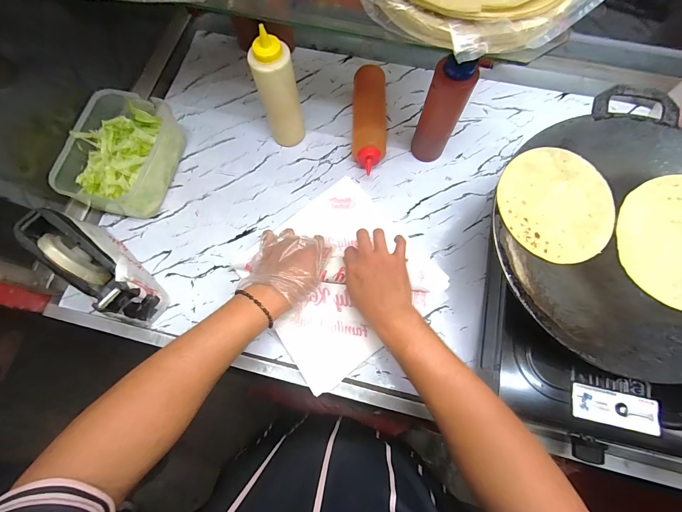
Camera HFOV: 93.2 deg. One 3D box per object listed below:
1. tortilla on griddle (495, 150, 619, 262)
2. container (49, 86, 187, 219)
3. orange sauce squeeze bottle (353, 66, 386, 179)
[{"bbox_3d":[0.275,-0.065,0.414,0.147,0.010,0.146,1,77,-6],"label":"tortilla on griddle"},{"bbox_3d":[-0.364,-0.174,0.554,0.146,0.085,0.201,9,72,4],"label":"container"},{"bbox_3d":[0.052,-0.252,0.592,0.066,0.051,0.211,3,72,-2],"label":"orange sauce squeeze bottle"}]

